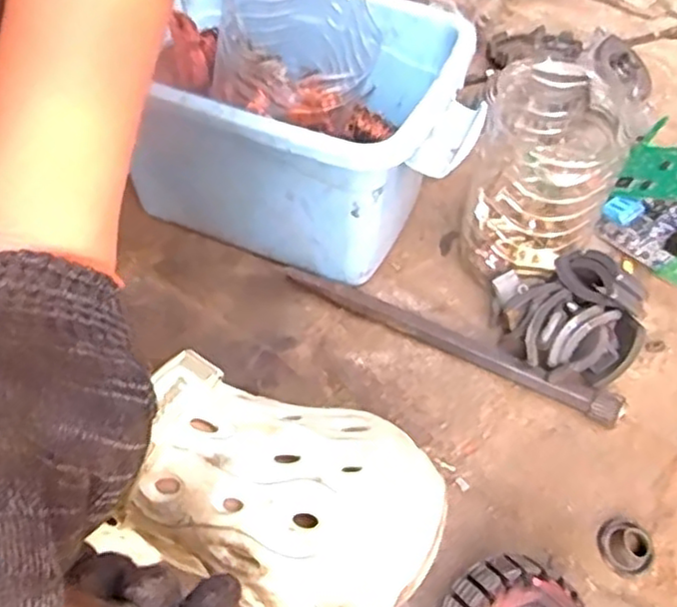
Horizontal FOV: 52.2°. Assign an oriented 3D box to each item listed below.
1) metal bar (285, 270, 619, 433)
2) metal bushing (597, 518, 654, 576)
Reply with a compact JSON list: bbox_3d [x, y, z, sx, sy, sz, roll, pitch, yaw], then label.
[{"bbox_3d":[0.081,0.027,0.527,0.266,0.023,0.019,23,53,16],"label":"metal bar"},{"bbox_3d":[0.184,0.156,0.443,0.031,0.009,0.034,1,50,-2],"label":"metal bushing"}]

